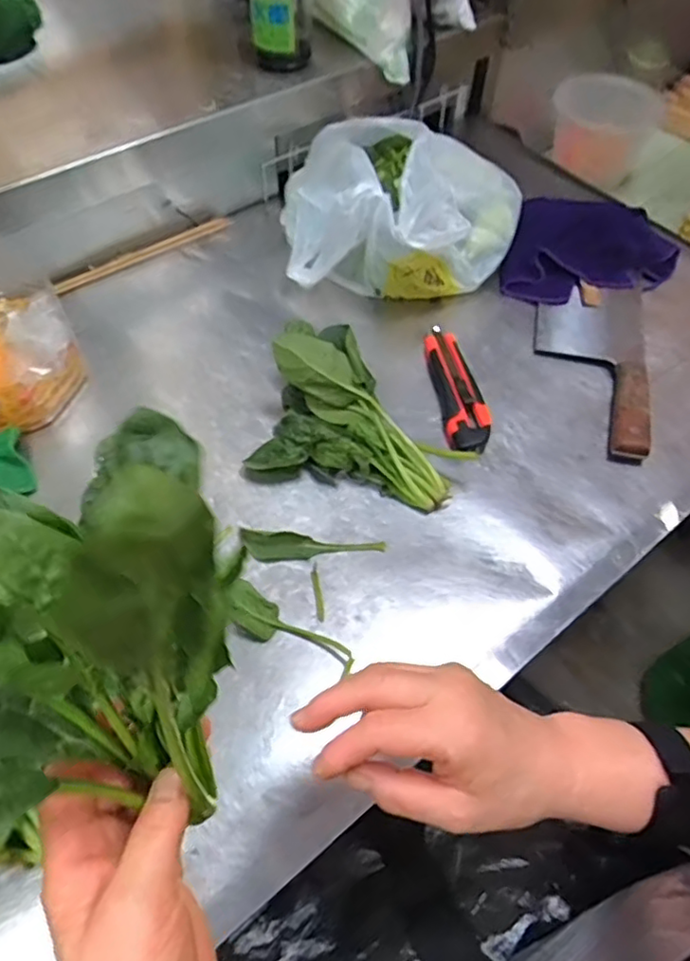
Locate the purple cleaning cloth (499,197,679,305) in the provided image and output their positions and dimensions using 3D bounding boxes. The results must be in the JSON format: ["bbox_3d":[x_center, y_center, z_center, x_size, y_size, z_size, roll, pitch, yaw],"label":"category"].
[{"bbox_3d":[0.285,-0.276,0.734,0.233,0.053,0.120,-15,59,-13],"label":"purple cleaning cloth"}]

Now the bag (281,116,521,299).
[{"bbox_3d":[0.067,-0.310,0.694,0.240,0.156,0.220,18,58,8],"label":"bag"}]

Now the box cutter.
[{"bbox_3d":[0.109,-0.095,0.619,0.040,0.020,0.149,-4,57,-7],"label":"box cutter"}]

